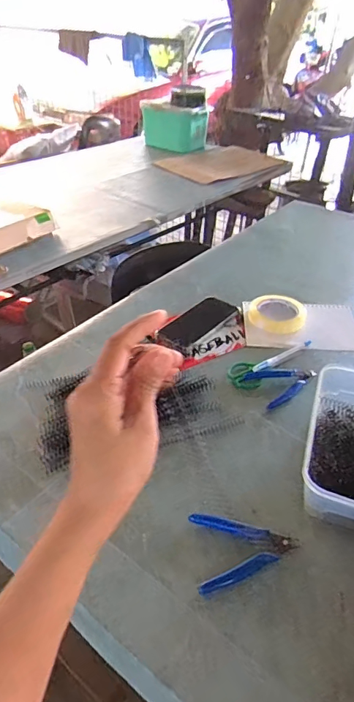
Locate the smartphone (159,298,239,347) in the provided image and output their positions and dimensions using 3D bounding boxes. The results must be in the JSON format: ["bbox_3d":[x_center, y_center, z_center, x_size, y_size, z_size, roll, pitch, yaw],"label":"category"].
[{"bbox_3d":[0.040,-0.055,0.816,0.063,0.013,0.163,38,49,20],"label":"smartphone"}]

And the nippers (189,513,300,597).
[{"bbox_3d":[0.076,0.218,0.488,0.111,0.011,0.084,-1,39,-3],"label":"nippers"}]

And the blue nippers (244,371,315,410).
[{"bbox_3d":[0.173,0.049,0.695,0.112,0.010,0.075,-13,42,-17],"label":"blue nippers"}]

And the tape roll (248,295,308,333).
[{"bbox_3d":[0.193,-0.072,0.849,0.107,0.030,0.107,1,39,-1],"label":"tape roll"}]

